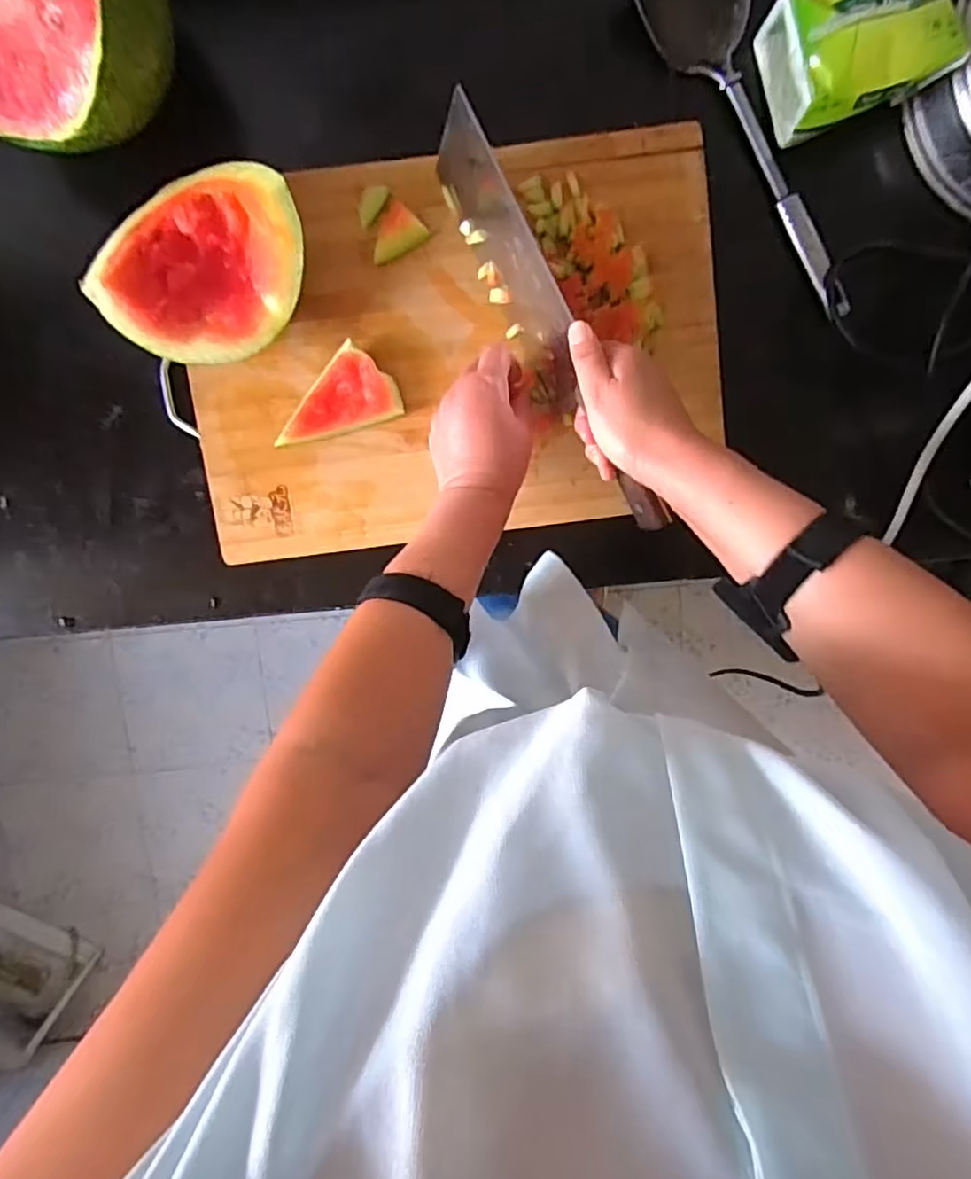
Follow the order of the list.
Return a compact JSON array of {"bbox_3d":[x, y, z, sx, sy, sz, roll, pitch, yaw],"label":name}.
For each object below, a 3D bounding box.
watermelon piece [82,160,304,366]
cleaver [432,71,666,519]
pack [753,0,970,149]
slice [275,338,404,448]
[{"bbox_3d":[-0.198,-0.231,0.461,0.117,0.076,0.140,34,95,-7],"label":"watermelon piece"},{"bbox_3d":[0.046,-0.184,0.466,0.031,0.104,0.312,-26,90,1],"label":"cleaver"},{"bbox_3d":[0.276,-0.397,0.470,0.112,0.062,0.086,-15,99,-1],"label":"pack"},{"bbox_3d":[-0.111,-0.138,0.504,0.061,0.027,0.091,36,95,-7],"label":"slice"}]

